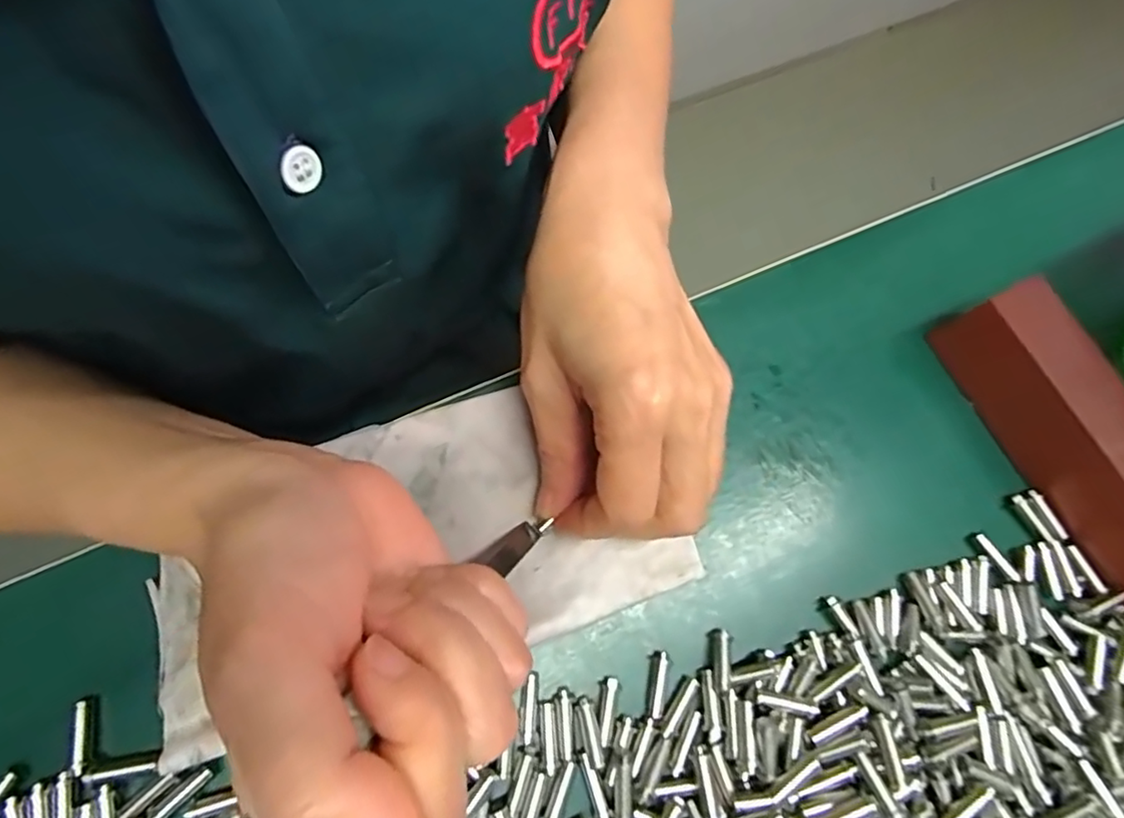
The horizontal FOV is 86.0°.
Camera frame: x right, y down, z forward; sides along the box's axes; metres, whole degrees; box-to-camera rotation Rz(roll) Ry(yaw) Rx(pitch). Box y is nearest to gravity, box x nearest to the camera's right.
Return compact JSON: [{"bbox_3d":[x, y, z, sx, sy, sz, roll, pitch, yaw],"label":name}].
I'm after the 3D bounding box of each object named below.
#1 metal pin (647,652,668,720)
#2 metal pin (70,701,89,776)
[{"bbox_3d":[0.033,0.095,0.207,0.005,0.004,0.020,7,72,-1],"label":"metal pin"},{"bbox_3d":[-0.150,0.102,0.187,0.005,0.004,0.020,-13,73,-8],"label":"metal pin"}]

